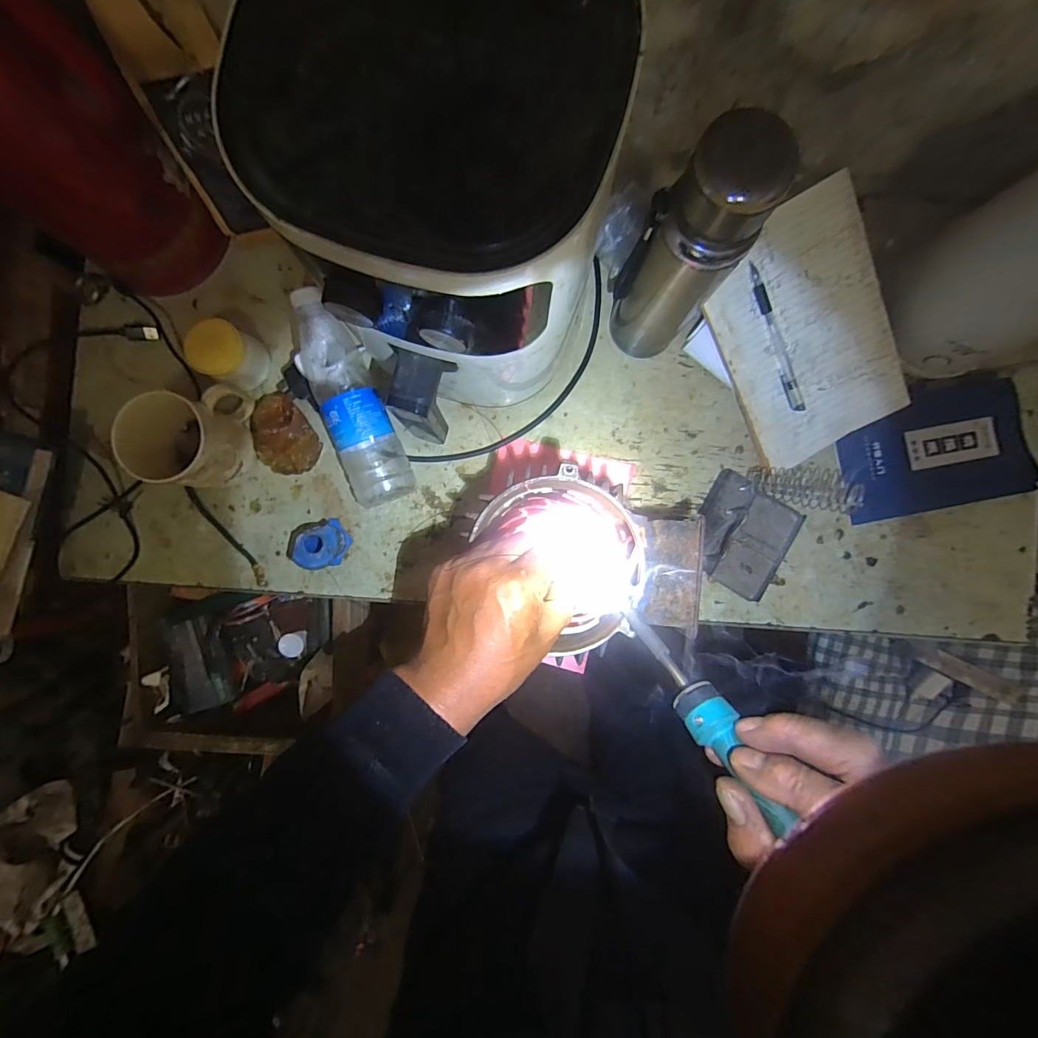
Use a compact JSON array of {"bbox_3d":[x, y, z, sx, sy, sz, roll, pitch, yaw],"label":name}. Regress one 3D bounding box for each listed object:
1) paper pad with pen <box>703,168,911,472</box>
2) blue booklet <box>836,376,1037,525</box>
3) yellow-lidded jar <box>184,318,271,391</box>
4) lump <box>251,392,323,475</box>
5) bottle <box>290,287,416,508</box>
[{"bbox_3d":[0.300,-0.192,0.473,0.168,0.012,0.239,-28,105,4],"label":"paper pad with pen"},{"bbox_3d":[0.467,-0.081,0.505,0.204,0.014,0.139,-10,93,-1],"label":"blue booklet"},{"bbox_3d":[-0.307,-0.173,0.479,0.055,0.060,0.060,24,89,0],"label":"yellow-lidded jar"},{"bbox_3d":[-0.246,-0.088,0.476,0.058,0.063,0.078,-6,90,0],"label":"lump"},{"bbox_3d":[-0.172,-0.122,0.470,0.064,0.077,0.218,-23,90,0],"label":"bottle"}]

